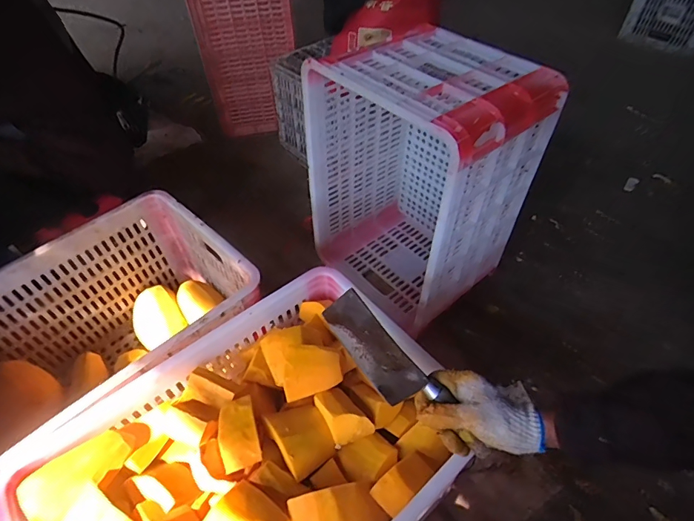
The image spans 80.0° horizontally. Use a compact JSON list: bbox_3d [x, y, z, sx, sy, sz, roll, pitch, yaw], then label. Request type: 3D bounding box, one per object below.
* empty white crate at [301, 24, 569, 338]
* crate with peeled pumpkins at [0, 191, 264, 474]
[{"bbox_3d":[0.145,-0.157,0.876,0.290,0.507,0.361,-33,55,-25],"label":"empty white crate"},{"bbox_3d":[-0.428,0.170,0.729,0.347,0.265,0.508,33,56,27],"label":"crate with peeled pumpkins"}]

